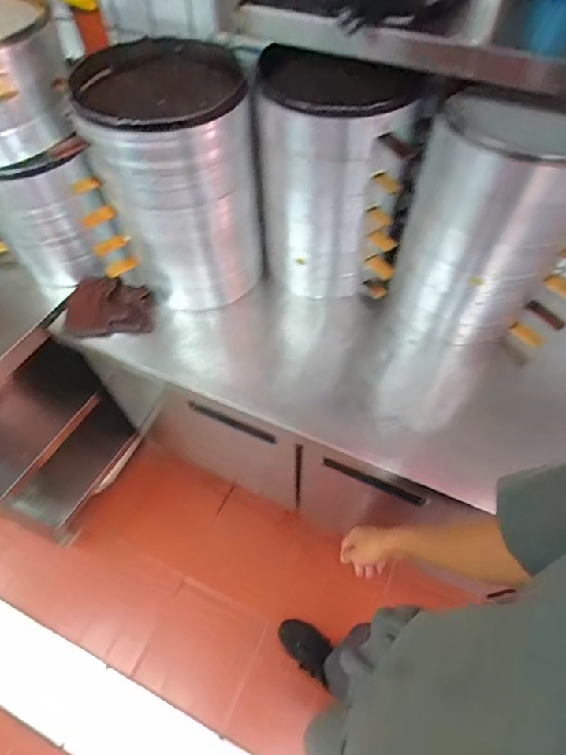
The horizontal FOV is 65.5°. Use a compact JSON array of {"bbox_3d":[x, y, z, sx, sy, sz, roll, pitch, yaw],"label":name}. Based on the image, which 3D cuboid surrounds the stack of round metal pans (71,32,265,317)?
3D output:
[{"bbox_3d":[-0.209,-0.366,0.870,0.261,0.409,0.271,-29,61,-17],"label":"stack of round metal pans"}]

